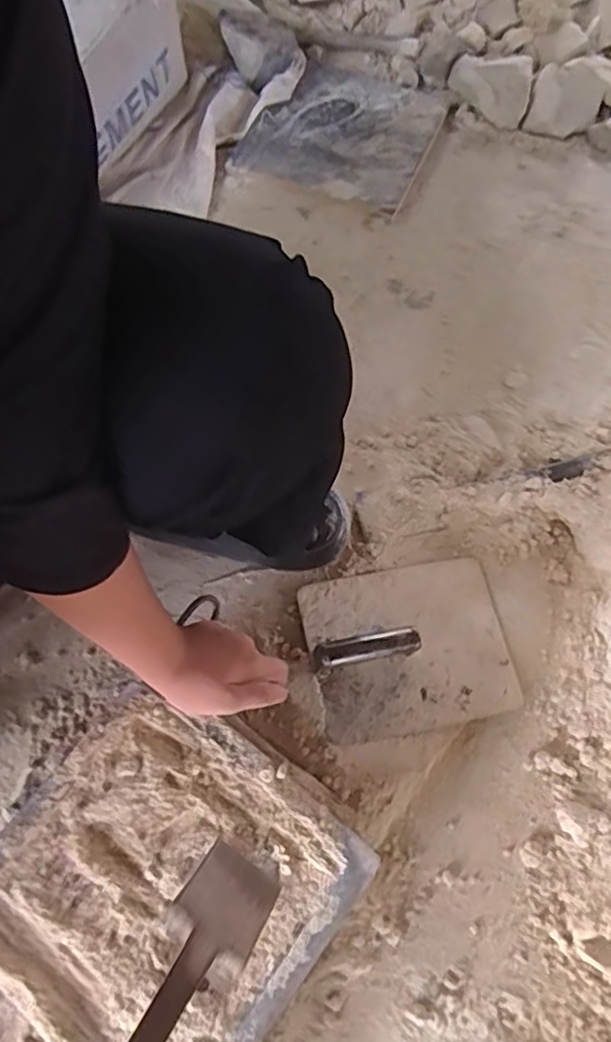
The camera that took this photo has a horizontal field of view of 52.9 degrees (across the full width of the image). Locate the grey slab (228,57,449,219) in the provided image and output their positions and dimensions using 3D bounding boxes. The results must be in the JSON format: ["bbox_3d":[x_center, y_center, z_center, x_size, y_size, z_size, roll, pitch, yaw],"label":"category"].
[{"bbox_3d":[0.053,-0.550,0.869,0.241,0.027,0.233,23,71,6],"label":"grey slab"}]

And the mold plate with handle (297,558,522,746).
[{"bbox_3d":[0.109,0.122,0.622,0.209,0.063,0.169,-9,71,-6],"label":"mold plate with handle"}]

